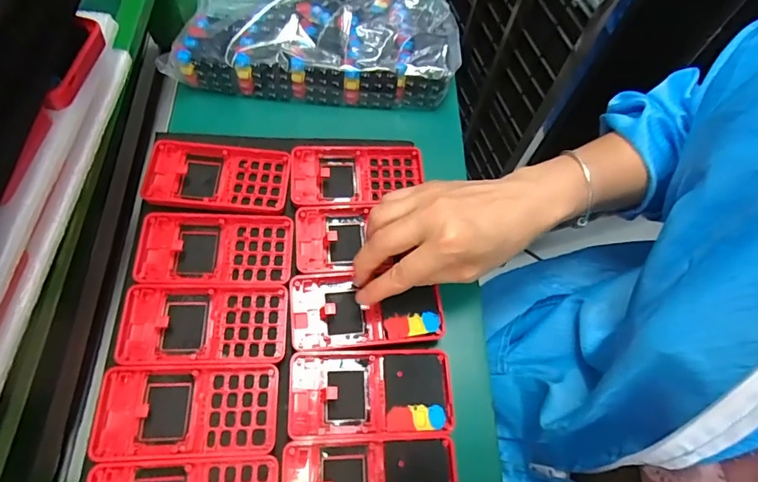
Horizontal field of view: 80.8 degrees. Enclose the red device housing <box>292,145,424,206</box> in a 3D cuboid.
[{"bbox_3d":[-0.020,-0.062,0.412,0.122,0.013,0.060,-3,63,-6],"label":"red device housing"}]

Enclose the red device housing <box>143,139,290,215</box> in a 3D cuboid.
[{"bbox_3d":[-0.144,-0.056,0.398,0.124,0.017,0.064,4,62,-2],"label":"red device housing"}]

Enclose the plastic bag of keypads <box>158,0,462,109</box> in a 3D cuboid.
[{"bbox_3d":[-0.061,-0.287,0.492,0.287,0.061,0.284,0,62,-4],"label":"plastic bag of keypads"}]

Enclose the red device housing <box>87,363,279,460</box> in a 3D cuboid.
[{"bbox_3d":[-0.137,0.121,0.320,0.123,0.017,0.062,0,62,-4],"label":"red device housing"}]

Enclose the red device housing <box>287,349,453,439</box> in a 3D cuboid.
[{"bbox_3d":[-0.006,0.114,0.337,0.120,0.020,0.060,-1,62,-4],"label":"red device housing"}]

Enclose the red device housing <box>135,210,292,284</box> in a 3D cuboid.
[{"bbox_3d":[-0.136,0.005,0.373,0.123,0.015,0.065,1,62,-3],"label":"red device housing"}]

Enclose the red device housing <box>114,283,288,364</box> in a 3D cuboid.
[{"bbox_3d":[-0.136,0.063,0.346,0.123,0.014,0.063,0,62,-4],"label":"red device housing"}]

